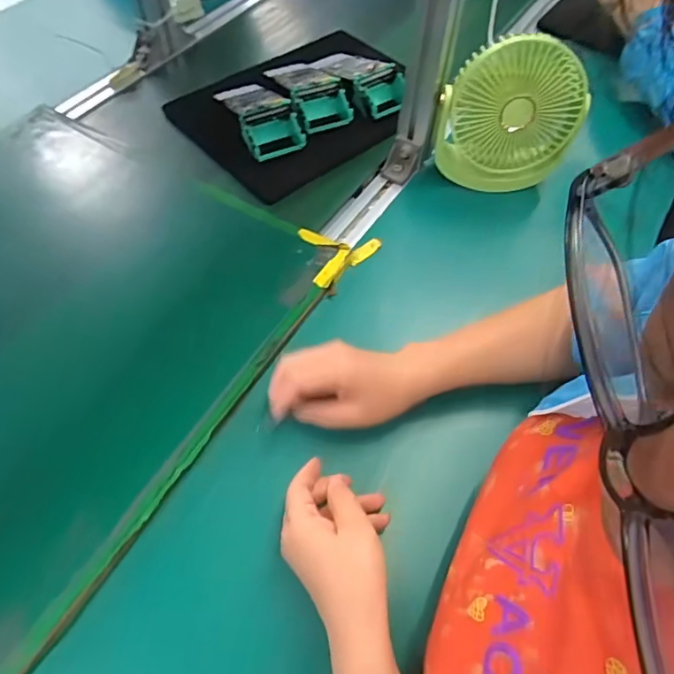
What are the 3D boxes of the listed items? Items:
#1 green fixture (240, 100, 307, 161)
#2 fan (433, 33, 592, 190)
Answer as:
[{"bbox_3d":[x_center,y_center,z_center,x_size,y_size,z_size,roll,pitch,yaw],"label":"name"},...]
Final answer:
[{"bbox_3d":[-0.081,-0.261,0.651,0.070,0.041,0.044,-24,62,-17],"label":"green fixture"},{"bbox_3d":[0.201,-0.254,0.606,0.158,0.174,0.064,2,58,-2],"label":"fan"}]

